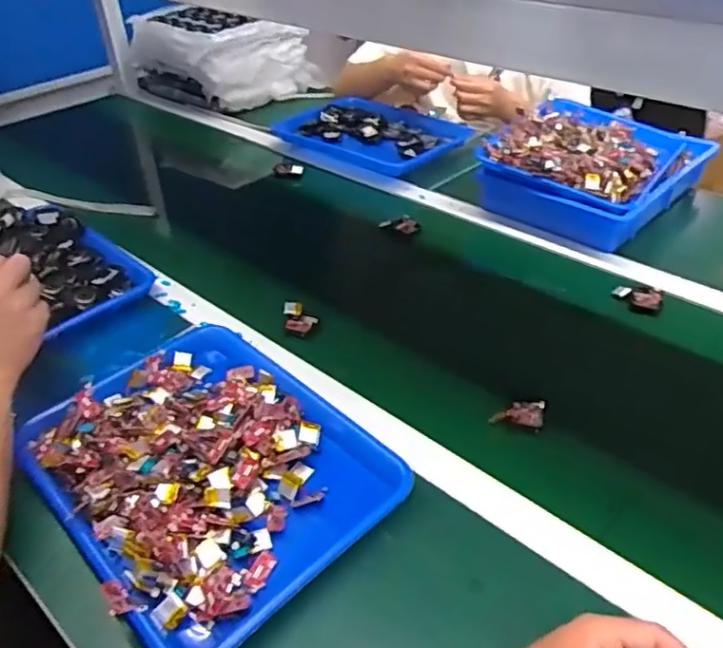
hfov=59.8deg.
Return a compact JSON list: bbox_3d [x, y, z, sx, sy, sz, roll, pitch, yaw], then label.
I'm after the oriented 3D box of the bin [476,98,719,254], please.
[{"bbox_3d":[0.359,-0.243,0.969,0.254,0.096,0.310,26,46,31],"label":"bin"}]

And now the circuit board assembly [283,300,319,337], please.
[{"bbox_3d":[-0.075,-0.006,0.783,0.043,0.011,0.056,11,38,-15],"label":"circuit board assembly"}]

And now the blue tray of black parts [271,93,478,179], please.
[{"bbox_3d":[0.027,-0.363,1.165,0.250,0.040,0.336,-31,46,-32],"label":"blue tray of black parts"}]

